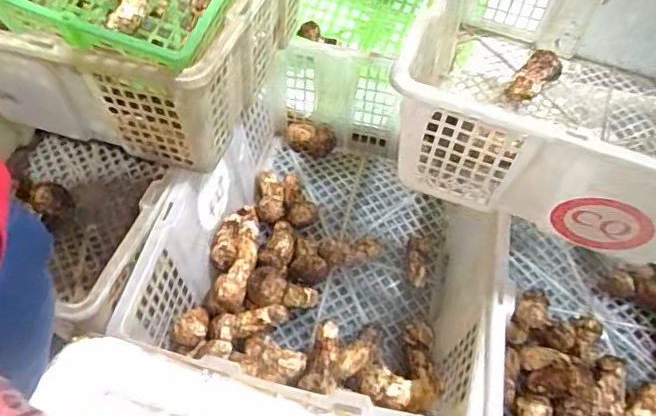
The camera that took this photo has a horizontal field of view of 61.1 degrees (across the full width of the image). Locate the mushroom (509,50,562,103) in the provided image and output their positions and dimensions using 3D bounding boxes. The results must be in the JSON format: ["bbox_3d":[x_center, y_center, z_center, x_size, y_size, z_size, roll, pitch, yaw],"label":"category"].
[{"bbox_3d":[0.250,-0.156,0.675,0.039,0.024,0.083,36,71,24],"label":"mushroom"}]

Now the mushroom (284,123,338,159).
[{"bbox_3d":[-0.028,-0.108,0.849,0.084,0.038,0.043,29,58,19],"label":"mushroom"}]

